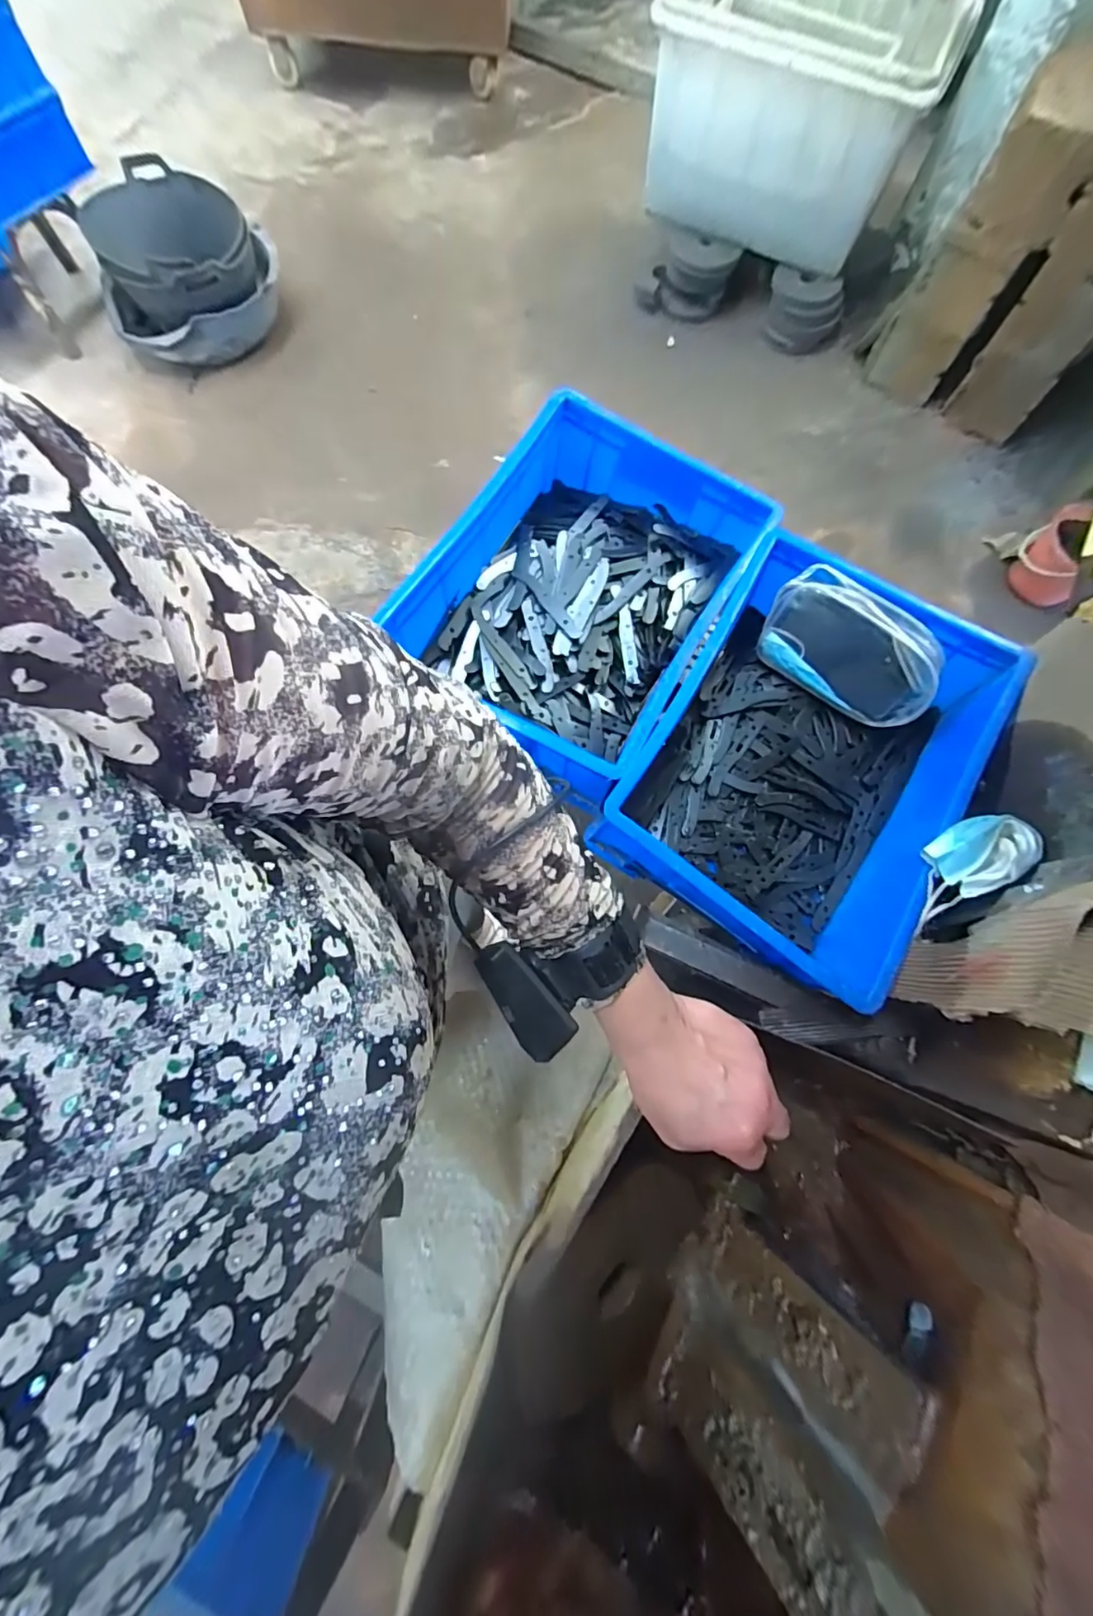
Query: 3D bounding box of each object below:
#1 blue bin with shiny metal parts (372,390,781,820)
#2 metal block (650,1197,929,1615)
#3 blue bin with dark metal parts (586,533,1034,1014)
[{"bbox_3d":[0.052,-0.253,0.621,0.300,0.117,0.401,32,79,7],"label":"blue bin with shiny metal parts"},{"bbox_3d":[0.154,0.423,0.386,0.035,0.190,0.156,30,78,-18],"label":"metal block"},{"bbox_3d":[0.277,-0.054,0.576,0.307,0.131,0.420,32,79,7],"label":"blue bin with dark metal parts"}]

